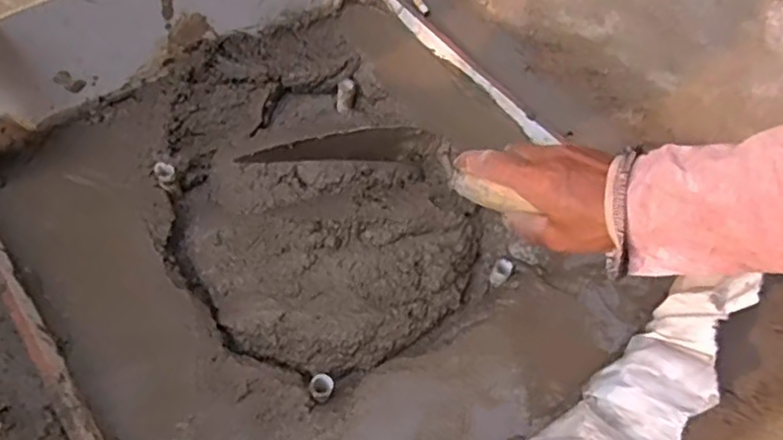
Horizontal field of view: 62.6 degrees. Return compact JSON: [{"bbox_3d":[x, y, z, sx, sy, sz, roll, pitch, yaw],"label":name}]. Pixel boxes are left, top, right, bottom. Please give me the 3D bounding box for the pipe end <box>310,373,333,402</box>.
[{"bbox_3d":[-0.056,0.132,0.511,0.018,0.006,0.020,1,59,-4],"label":"pipe end"}]

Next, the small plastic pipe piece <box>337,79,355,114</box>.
[{"bbox_3d":[-0.050,-0.135,0.697,0.017,0.038,0.012,14,35,4],"label":"small plastic pipe piece"}]

